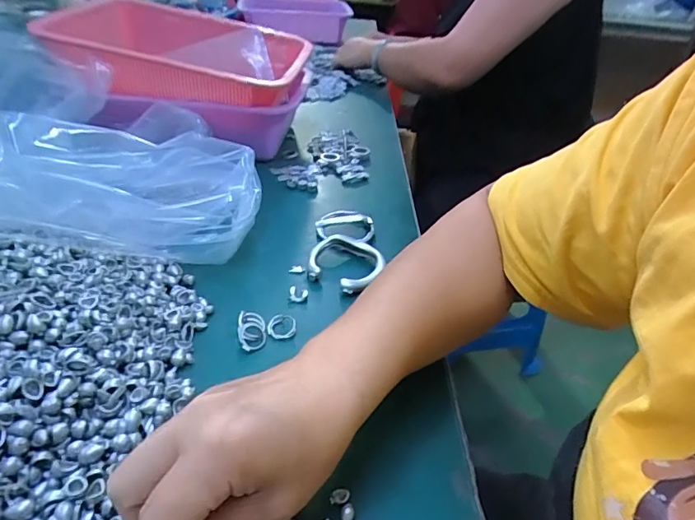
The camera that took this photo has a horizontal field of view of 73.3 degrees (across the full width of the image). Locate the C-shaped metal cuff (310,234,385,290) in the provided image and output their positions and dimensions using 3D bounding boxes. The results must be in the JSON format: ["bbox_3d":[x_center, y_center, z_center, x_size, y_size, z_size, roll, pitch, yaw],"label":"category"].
[{"bbox_3d":[-0.002,0.002,0.426,0.064,0.018,0.061,5,34,-3],"label":"C-shaped metal cuff"}]

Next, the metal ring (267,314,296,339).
[{"bbox_3d":[-0.051,0.051,0.358,0.022,0.007,0.022,5,34,-3],"label":"metal ring"}]

